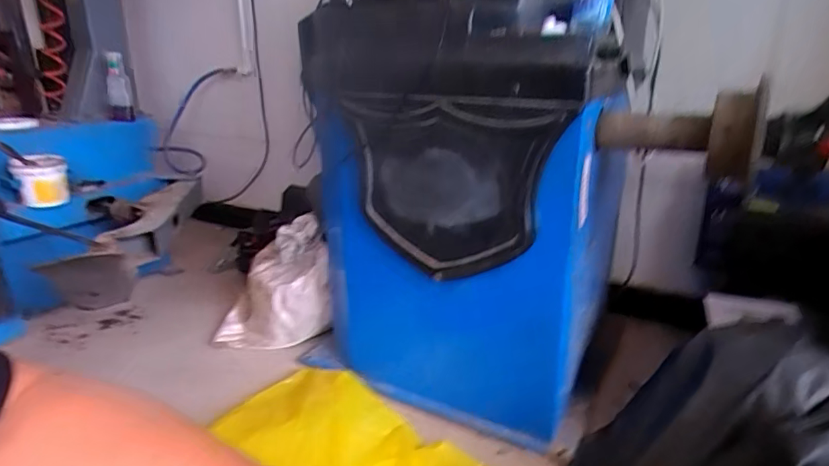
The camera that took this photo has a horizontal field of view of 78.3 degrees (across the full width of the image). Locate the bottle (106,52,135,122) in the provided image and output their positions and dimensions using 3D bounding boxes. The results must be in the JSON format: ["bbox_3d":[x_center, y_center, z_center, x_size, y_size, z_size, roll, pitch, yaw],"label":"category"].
[{"bbox_3d":[-0.879,-0.427,1.515,0.061,0.216,0.048,-13,52,-32],"label":"bottle"}]

